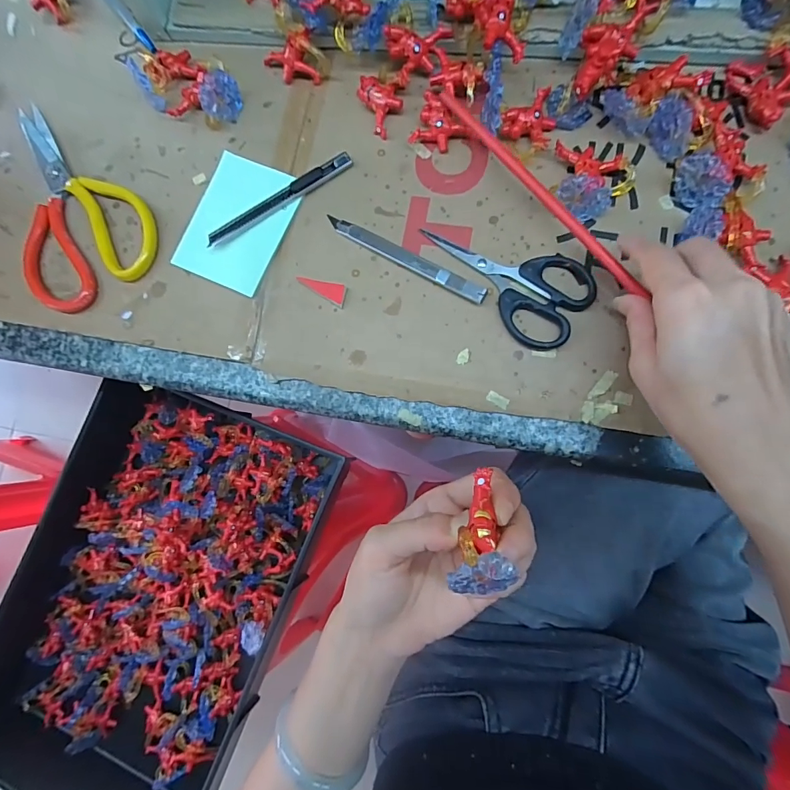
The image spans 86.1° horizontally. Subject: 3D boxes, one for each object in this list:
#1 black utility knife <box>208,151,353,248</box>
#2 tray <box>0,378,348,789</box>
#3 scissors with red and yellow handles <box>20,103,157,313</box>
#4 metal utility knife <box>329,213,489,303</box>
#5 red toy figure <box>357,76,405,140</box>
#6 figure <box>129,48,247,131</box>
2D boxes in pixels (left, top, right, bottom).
[{"bbox_3d":[-0.088,-0.151,0.324,0.123,0.012,0.014,-31,81,3],"label":"black utility knife"},{"bbox_3d":[-0.284,0.231,0.505,0.321,0.078,0.456,23,87,9],"label":"tray"},{"bbox_3d":[-0.268,-0.158,0.345,0.110,0.012,0.177,-31,81,3],"label":"scissors with red and yellow handles"},{"bbox_3d":[0.007,-0.101,0.308,0.130,0.009,0.013,31,88,9],"label":"metal utility knife"},{"bbox_3d":[-0.014,-0.223,0.328,0.037,0.014,0.038,14,85,8],"label":"red toy figure"},{"bbox_3d":[-0.165,-0.252,0.337,0.082,0.027,0.051,24,87,9],"label":"figure"}]

